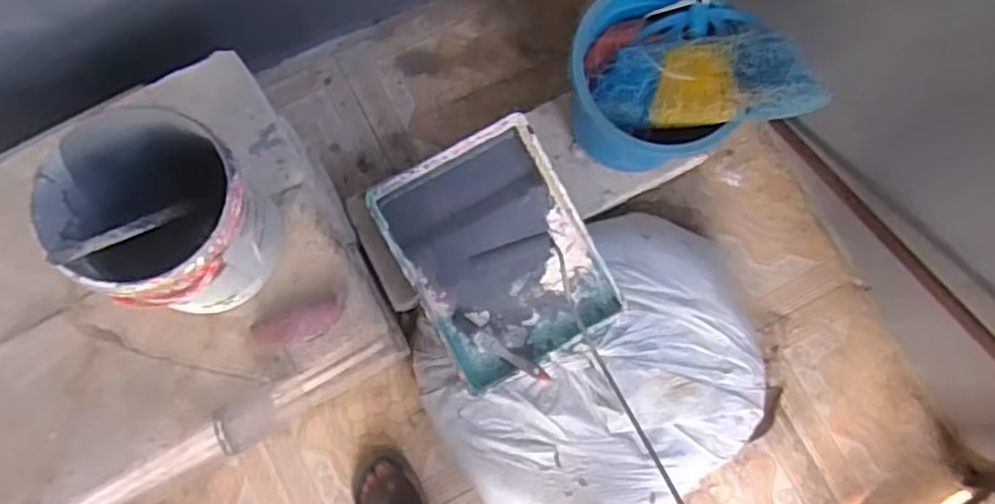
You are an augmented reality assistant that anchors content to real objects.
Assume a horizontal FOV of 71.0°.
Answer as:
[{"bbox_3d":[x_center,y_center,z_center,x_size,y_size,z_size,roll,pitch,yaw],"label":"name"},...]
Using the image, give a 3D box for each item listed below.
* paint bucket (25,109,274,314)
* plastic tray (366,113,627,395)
[{"bbox_3d":[-0.335,-0.033,0.720,0.182,0.191,0.173,0,80,-1],"label":"paint bucket"},{"bbox_3d":[-0.001,0.004,1.091,0.280,0.064,0.354,-28,82,-6],"label":"plastic tray"}]

